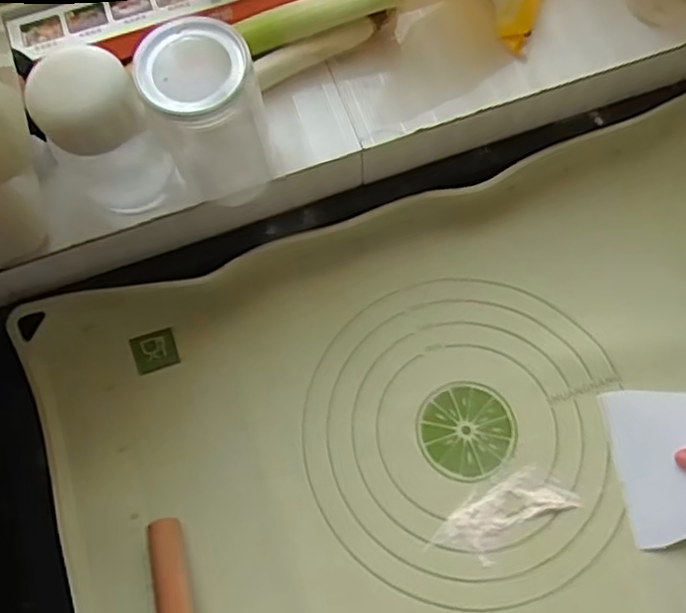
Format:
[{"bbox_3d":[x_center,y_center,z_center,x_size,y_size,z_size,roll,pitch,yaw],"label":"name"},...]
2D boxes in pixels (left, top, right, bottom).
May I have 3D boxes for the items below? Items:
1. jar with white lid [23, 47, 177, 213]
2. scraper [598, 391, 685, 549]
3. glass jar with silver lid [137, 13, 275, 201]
[{"bbox_3d":[-0.165,-0.115,0.471,0.066,0.122,0.061,-1,70,2],"label":"jar with white lid"},{"bbox_3d":[0.249,0.120,0.513,0.075,0.006,0.115,-16,76,21],"label":"scraper"},{"bbox_3d":[-0.088,-0.126,0.468,0.065,0.128,0.068,-1,70,2],"label":"glass jar with silver lid"}]

